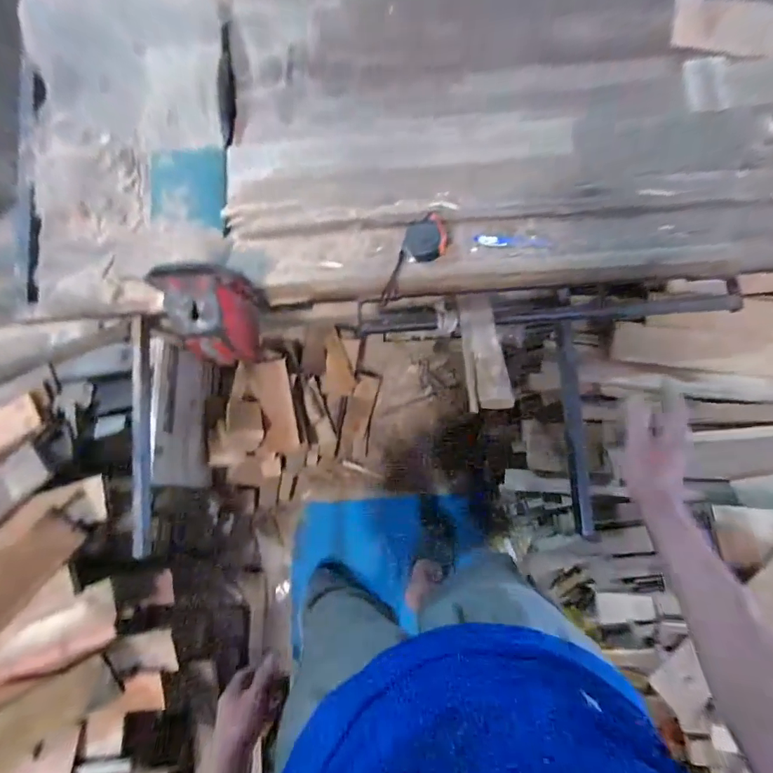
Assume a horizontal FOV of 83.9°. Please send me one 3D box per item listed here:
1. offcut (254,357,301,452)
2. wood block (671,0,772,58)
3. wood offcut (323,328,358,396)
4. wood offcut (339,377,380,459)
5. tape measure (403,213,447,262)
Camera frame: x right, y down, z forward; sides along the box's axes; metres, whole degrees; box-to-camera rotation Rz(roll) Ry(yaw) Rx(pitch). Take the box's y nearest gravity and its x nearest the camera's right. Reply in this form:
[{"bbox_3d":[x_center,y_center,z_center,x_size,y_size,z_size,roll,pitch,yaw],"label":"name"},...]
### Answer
[{"bbox_3d":[-0.331,0.059,1.285,0.106,0.040,0.268,-8,89,3],"label":"offcut"},{"bbox_3d":[0.641,-0.670,0.798,0.206,0.079,0.020,20,38,13],"label":"wood block"},{"bbox_3d":[-0.143,-0.074,1.373,0.101,0.016,0.202,4,87,-11],"label":"wood offcut"},{"bbox_3d":[-0.090,0.097,1.392,0.088,0.015,0.264,13,86,-19],"label":"wood offcut"},{"bbox_3d":[0.064,-0.246,0.715,0.066,0.029,0.066,-3,81,1],"label":"tape measure"}]

